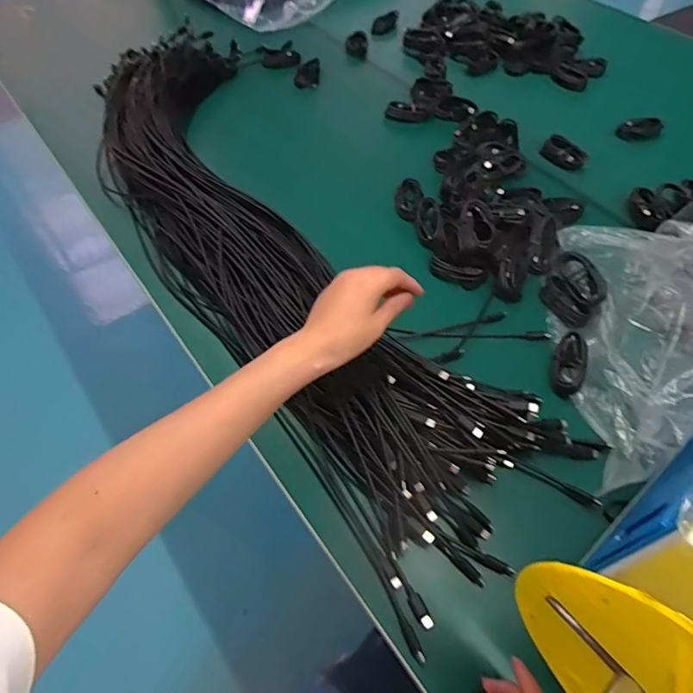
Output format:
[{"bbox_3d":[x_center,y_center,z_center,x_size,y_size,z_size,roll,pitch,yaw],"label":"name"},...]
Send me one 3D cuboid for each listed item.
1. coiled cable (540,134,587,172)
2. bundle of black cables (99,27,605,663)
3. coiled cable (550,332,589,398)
[{"bbox_3d":[0.353,-0.313,0.792,0.068,0.027,0.035,39,63,23],"label":"coiled cable"},{"bbox_3d":[-0.101,-0.149,0.657,0.299,0.064,0.966,-26,59,-17],"label":"bundle of black cables"},{"bbox_3d":[0.256,0.021,0.562,0.039,0.028,0.073,25,59,16],"label":"coiled cable"}]

